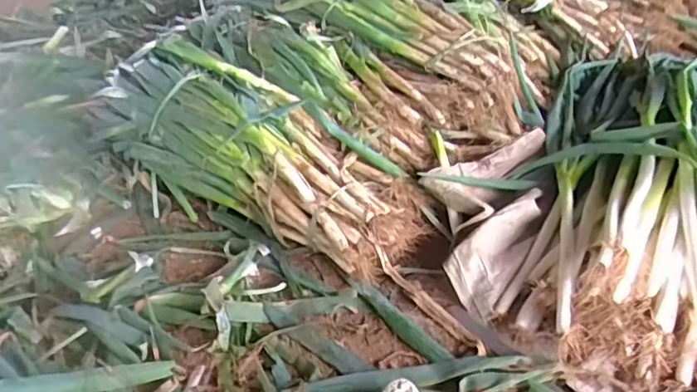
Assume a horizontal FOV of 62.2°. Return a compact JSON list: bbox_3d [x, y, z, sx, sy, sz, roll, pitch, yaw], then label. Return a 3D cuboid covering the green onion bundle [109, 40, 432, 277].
[{"bbox_3d":[-0.203,-0.107,1.319,0.812,0.183,0.259,30,49,21],"label":"green onion bundle"}]

